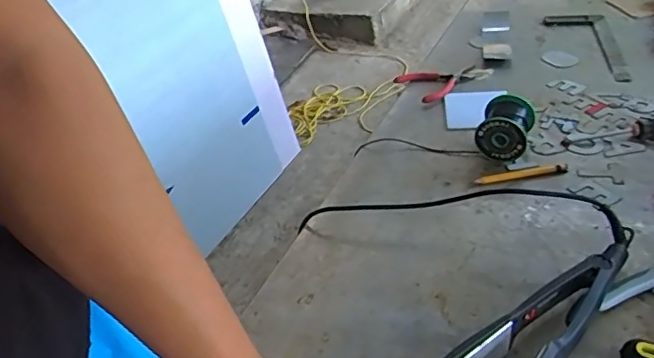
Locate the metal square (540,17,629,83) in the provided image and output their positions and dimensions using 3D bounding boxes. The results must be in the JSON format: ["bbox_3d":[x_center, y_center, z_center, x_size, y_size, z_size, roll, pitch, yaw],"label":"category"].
[{"bbox_3d":[0.476,-0.250,1.039,0.113,0.019,0.269,1,38,10],"label":"metal square"}]

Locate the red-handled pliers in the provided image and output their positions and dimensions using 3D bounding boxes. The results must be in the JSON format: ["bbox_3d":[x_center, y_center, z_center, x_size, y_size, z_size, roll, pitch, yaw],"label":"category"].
[{"bbox_3d":[0.212,-0.180,0.993,0.162,0.020,0.103,-18,38,-14],"label":"red-handled pliers"}]

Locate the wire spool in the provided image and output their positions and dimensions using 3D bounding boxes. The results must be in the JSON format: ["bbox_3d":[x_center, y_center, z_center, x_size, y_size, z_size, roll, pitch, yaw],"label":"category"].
[{"bbox_3d":[0.253,-0.072,0.804,0.069,0.064,0.080,13,41,24],"label":"wire spool"}]

